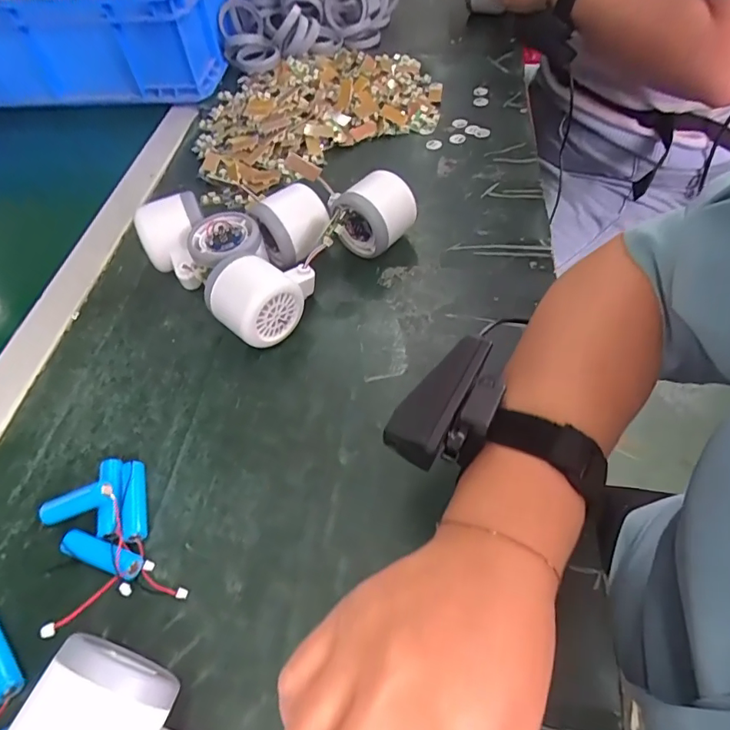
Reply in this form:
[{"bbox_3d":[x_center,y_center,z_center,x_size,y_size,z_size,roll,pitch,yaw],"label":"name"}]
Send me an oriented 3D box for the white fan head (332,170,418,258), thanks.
[{"bbox_3d":[0.008,-0.132,0.431,0.062,0.063,0.058,23,58,20],"label":"white fan head"}]

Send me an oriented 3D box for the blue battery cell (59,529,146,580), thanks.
[{"bbox_3d":[-0.156,0.113,0.292,0.051,0.016,0.015,15,56,15],"label":"blue battery cell"}]

